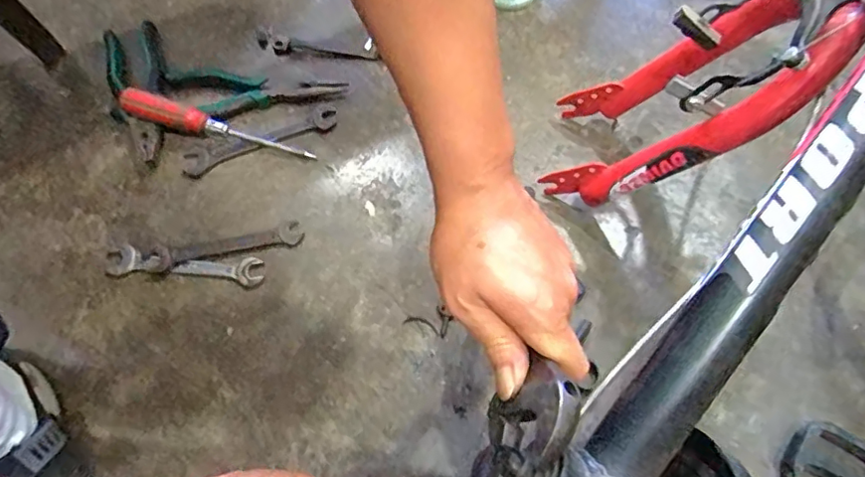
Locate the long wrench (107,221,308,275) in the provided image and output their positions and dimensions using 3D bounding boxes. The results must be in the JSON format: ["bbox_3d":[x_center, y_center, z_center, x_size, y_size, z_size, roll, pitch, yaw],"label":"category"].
[{"bbox_3d":[-0.213,0.009,0.528,0.181,0.007,0.028,-8,65,-3],"label":"long wrench"}]

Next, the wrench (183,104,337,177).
[{"bbox_3d":[-0.176,-0.104,0.579,0.159,0.010,0.030,-20,66,-8],"label":"wrench"}]

